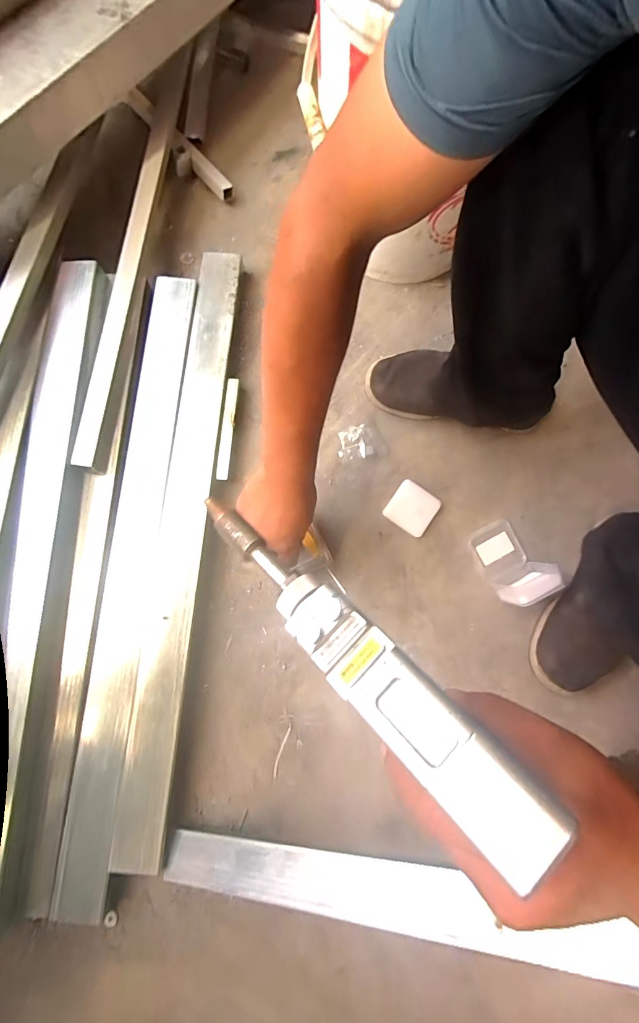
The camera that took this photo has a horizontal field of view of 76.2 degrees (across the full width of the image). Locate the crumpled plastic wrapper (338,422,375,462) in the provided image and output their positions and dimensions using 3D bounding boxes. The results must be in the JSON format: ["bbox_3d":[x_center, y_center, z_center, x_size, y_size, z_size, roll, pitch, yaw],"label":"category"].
[{"bbox_3d":[0.050,-0.100,0.591,0.047,0.015,0.047,-14,80,-4],"label":"crumpled plastic wrapper"}]

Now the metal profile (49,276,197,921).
[{"bbox_3d":[-0.246,0.056,0.545,0.073,0.036,0.819,4,79,0],"label":"metal profile"}]

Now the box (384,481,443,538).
[{"bbox_3d":[0.130,-0.005,0.574,0.062,0.022,0.062,35,80,5],"label":"box"}]

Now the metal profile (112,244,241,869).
[{"bbox_3d":[-0.182,0.013,0.555,0.070,0.038,0.795,5,79,0],"label":"metal profile"}]

